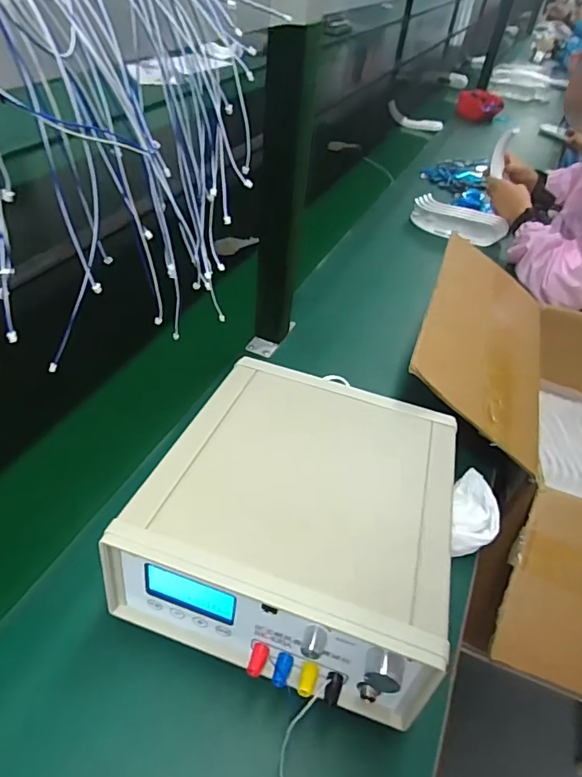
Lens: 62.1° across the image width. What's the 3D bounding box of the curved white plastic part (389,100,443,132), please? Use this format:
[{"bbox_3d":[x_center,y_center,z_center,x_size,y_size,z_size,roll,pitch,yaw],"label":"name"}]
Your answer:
[{"bbox_3d":[0.401,-0.903,1.614,0.205,0.037,0.087,29,50,22],"label":"curved white plastic part"}]

